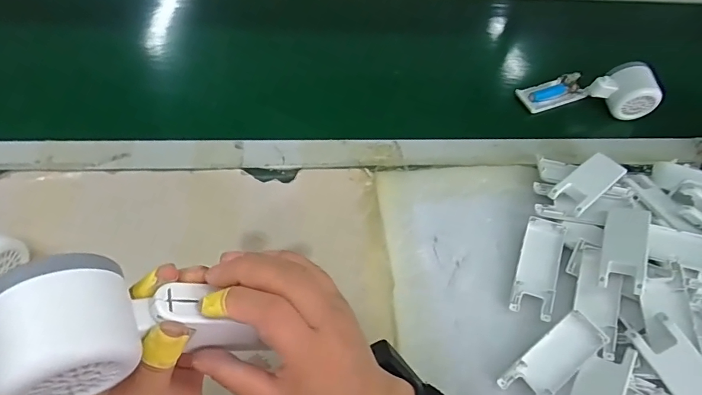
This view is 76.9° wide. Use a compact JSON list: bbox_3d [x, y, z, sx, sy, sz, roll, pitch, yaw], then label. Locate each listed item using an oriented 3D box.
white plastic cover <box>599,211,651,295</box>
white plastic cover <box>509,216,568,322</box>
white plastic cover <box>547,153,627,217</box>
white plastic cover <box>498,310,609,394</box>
[{"bbox_3d":[0.274,0.049,0.441,0.038,0.012,0.100,3,44,35],"label":"white plastic cover"},{"bbox_3d":[0.193,0.070,0.452,0.039,0.007,0.104,16,65,15],"label":"white plastic cover"},{"bbox_3d":[0.269,-0.017,0.499,0.097,0.018,0.039,-33,66,-22],"label":"white plastic cover"},{"bbox_3d":[0.186,0.150,0.406,0.104,0.009,0.039,-36,66,-10],"label":"white plastic cover"}]

